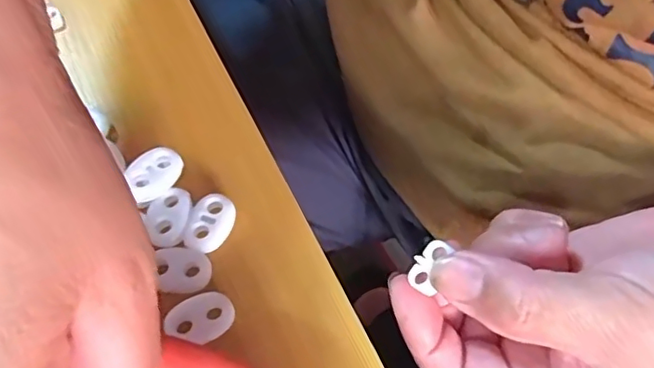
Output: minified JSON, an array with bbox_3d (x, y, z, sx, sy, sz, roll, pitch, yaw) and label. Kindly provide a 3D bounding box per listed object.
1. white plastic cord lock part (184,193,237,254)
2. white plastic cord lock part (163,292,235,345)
[{"bbox_3d":[-0.041,0.013,0.198,0.014,0.004,0.022,16,61,7],"label":"white plastic cord lock part"},{"bbox_3d":[-0.041,0.042,0.182,0.021,0.004,0.015,-26,64,-17],"label":"white plastic cord lock part"}]

